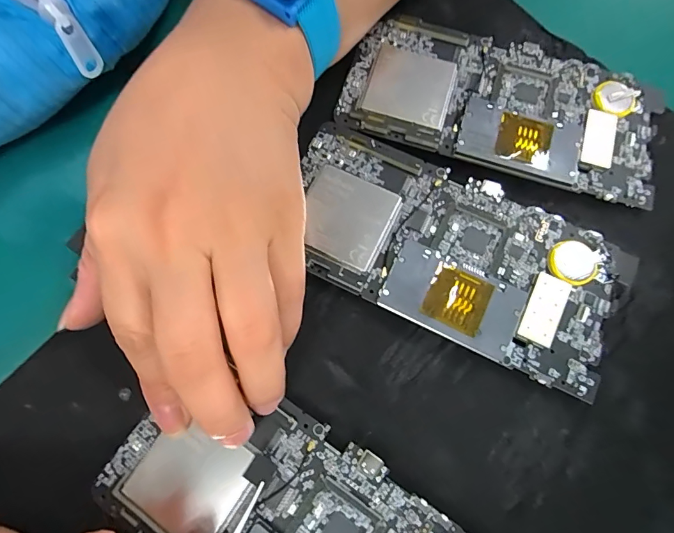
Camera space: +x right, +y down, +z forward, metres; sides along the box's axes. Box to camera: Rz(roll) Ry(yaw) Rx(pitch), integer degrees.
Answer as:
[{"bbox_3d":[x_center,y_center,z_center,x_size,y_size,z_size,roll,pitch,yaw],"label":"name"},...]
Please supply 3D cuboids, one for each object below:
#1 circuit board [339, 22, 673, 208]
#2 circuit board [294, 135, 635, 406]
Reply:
[{"bbox_3d":[0.080,-0.083,0.200,0.149,0.007,0.071,18,77,-3],"label":"circuit board"},{"bbox_3d":[0.048,-0.008,0.180,0.147,0.007,0.071,28,77,0],"label":"circuit board"}]

